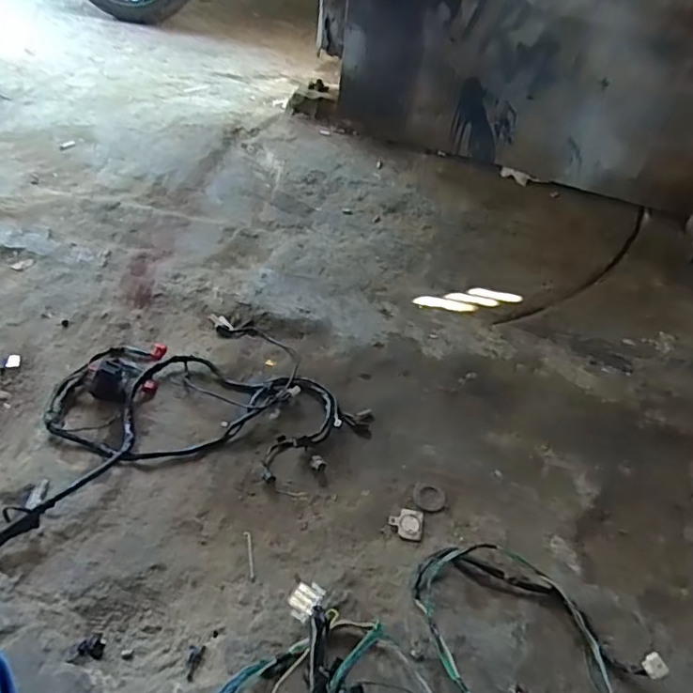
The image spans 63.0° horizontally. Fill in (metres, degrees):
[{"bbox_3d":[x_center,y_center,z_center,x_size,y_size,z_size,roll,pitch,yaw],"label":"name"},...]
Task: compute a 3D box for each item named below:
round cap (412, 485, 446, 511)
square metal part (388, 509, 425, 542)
[{"bbox_3d":[0.140,0.254,0.953,0.053,0.004,0.050,3,46,-3],"label":"round cap"},{"bbox_3d":[0.097,0.286,0.916,0.056,0.004,0.051,11,46,4],"label":"square metal part"}]

